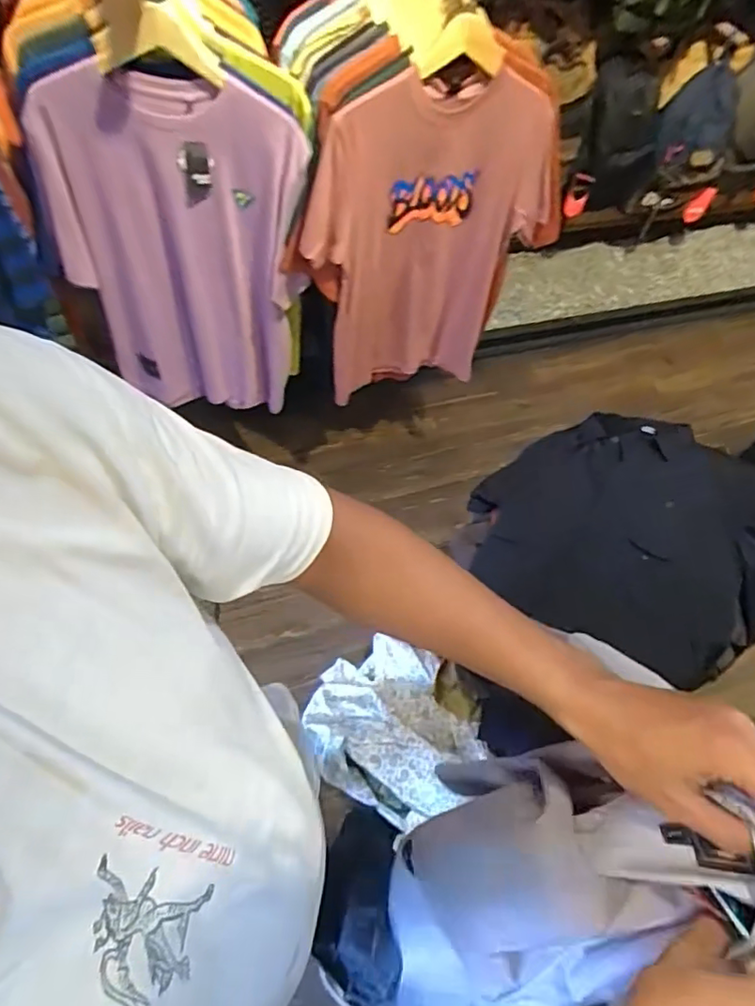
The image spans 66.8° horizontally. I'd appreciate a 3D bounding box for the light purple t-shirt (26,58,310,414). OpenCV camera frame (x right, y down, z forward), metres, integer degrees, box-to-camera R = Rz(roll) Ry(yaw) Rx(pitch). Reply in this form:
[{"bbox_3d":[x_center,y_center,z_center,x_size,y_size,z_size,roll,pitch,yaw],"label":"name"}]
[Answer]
[{"bbox_3d":[-0.401,-0.485,1.214,0.472,0.705,0.106,7,59,-4],"label":"light purple t-shirt"}]

